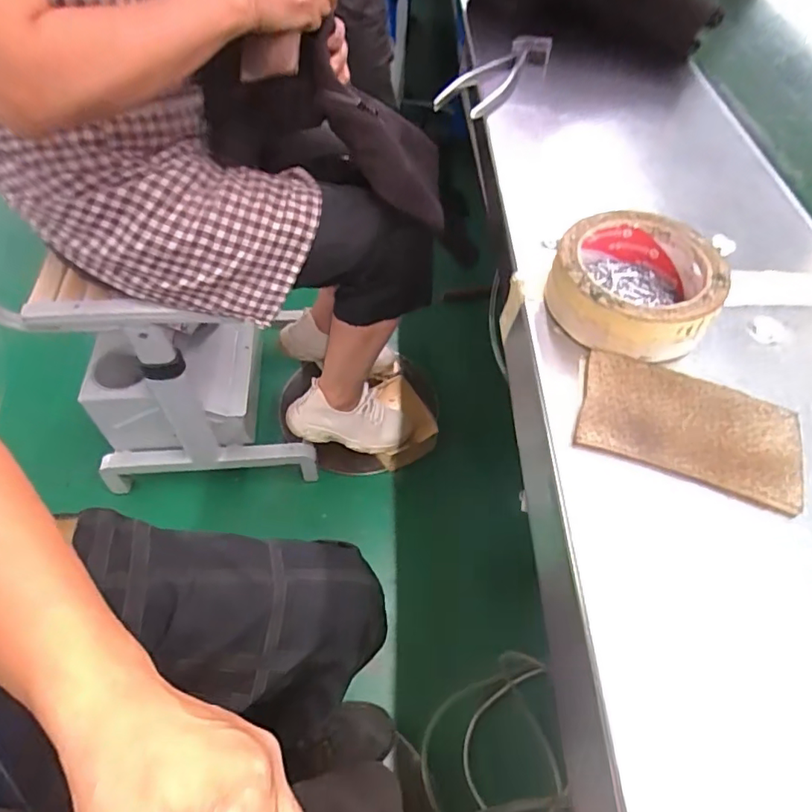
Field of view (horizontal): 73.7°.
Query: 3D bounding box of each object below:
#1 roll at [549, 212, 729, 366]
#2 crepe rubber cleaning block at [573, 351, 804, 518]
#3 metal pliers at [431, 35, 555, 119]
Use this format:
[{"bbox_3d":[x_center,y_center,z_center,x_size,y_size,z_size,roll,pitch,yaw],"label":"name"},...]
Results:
[{"bbox_3d":[0.142,-0.075,0.336,0.094,0.038,0.096,2,53,-3],"label":"roll"},{"bbox_3d":[0.154,0.010,0.297,0.114,0.007,0.069,18,54,10],"label":"crepe rubber cleaning block"},{"bbox_3d":[0.090,-0.331,0.539,0.054,0.027,0.169,27,56,16],"label":"metal pliers"}]

